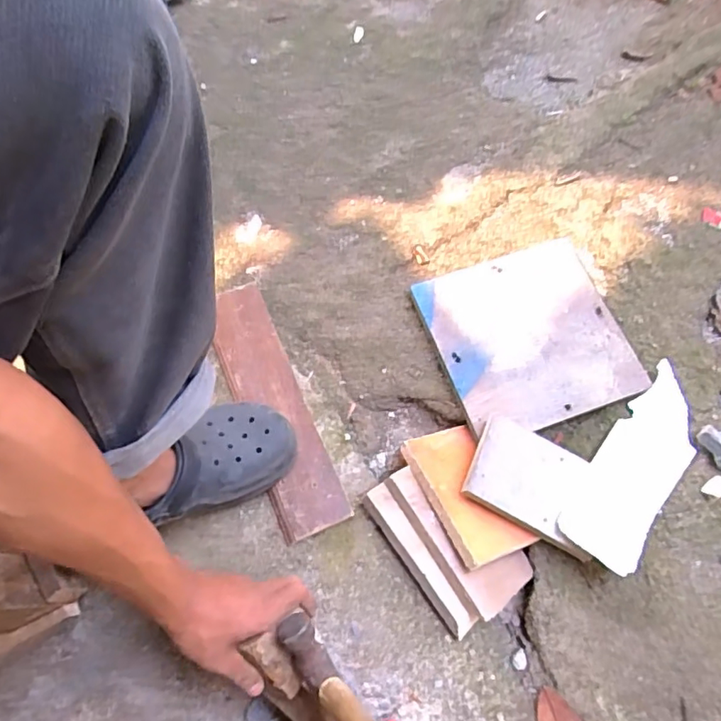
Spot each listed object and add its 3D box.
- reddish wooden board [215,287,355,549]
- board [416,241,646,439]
[{"bbox_3d":[-0.115,0.055,0.700,0.085,0.020,0.343,-21,68,-12],"label":"reddish wooden board"},{"bbox_3d":[0.228,-0.033,0.750,0.246,0.022,0.248,-16,67,-10],"label":"board"}]

